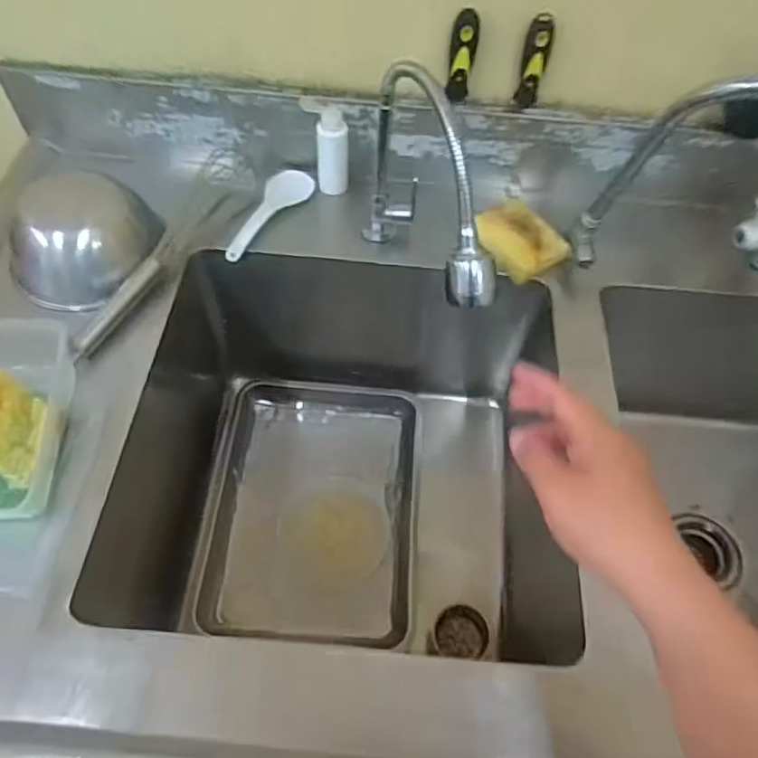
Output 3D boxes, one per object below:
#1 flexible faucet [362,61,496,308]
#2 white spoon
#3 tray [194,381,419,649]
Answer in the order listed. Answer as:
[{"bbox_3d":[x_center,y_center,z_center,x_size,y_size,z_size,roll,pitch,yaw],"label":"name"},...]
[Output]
[{"bbox_3d":[0.053,-0.170,0.645,0.048,0.257,0.249,-15,59,-12],"label":"flexible faucet"},{"bbox_3d":[-0.149,-0.222,0.807,0.052,0.016,0.175,28,60,14],"label":"white spoon"},{"bbox_3d":[-0.093,0.184,0.895,0.287,0.046,0.390,4,57,0],"label":"tray"}]

